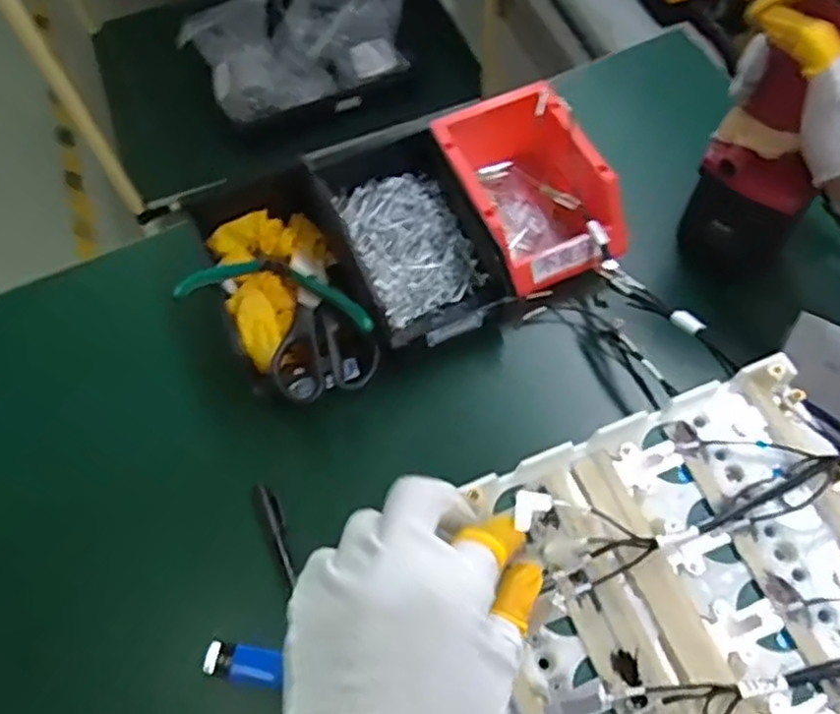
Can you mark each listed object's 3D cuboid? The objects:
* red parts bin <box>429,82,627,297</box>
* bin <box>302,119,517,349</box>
[{"bbox_3d":[0.085,-0.134,0.585,0.109,0.080,0.169,-20,63,-6],"label":"red parts bin"},{"bbox_3d":[-0.012,-0.106,0.559,0.105,0.066,0.195,-24,64,-9],"label":"bin"}]

